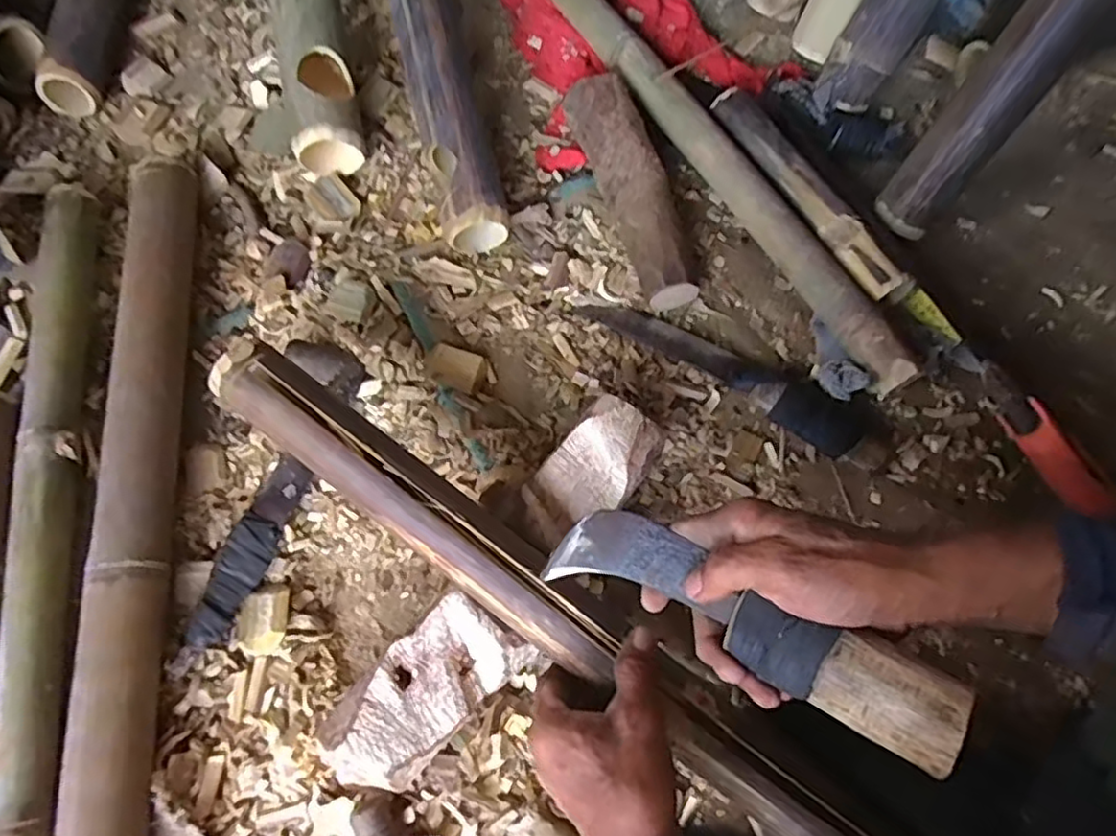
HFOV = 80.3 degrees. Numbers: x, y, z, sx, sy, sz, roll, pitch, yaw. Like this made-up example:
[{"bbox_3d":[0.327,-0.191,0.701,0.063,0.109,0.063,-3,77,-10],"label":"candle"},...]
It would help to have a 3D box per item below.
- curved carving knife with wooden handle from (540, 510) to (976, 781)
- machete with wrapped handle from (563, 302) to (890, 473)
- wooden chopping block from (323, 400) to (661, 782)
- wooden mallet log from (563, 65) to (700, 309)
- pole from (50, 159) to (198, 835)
[{"bbox_3d":[0.094,0.108,0.369,0.236,0.030,0.049,22,66,38],"label":"curved carving knife with wooden handle"},{"bbox_3d":[0.159,-0.045,0.607,0.296,0.029,0.044,32,71,10],"label":"machete with wrapped handle"},{"bbox_3d":[-0.035,0.128,0.507,0.085,0.063,0.333,36,71,12],"label":"wooden chopping block"},{"bbox_3d":[0.082,-0.227,0.655,0.073,0.070,0.249,-18,70,-9],"label":"wooden mallet log"},{"bbox_3d":[-0.325,0.063,0.517,0.052,0.067,0.657,-7,69,-5],"label":"pole"}]

